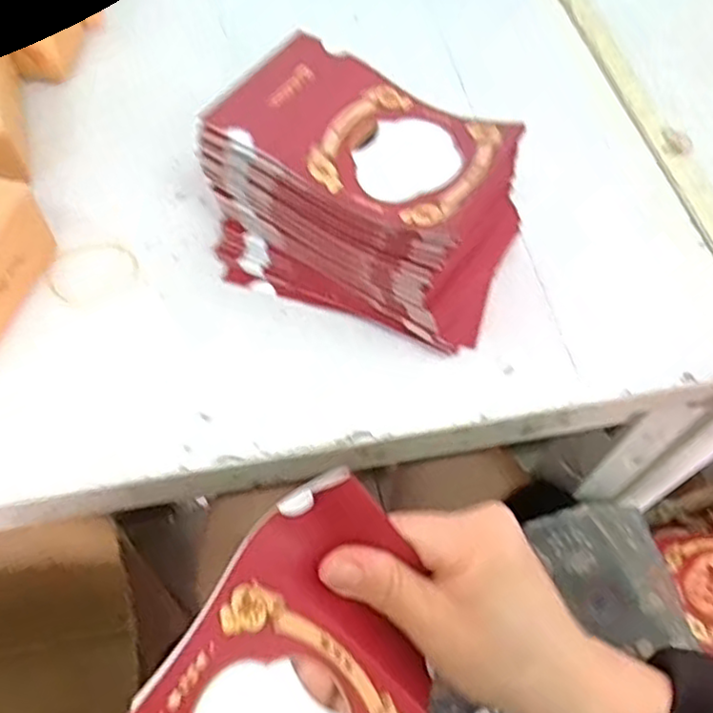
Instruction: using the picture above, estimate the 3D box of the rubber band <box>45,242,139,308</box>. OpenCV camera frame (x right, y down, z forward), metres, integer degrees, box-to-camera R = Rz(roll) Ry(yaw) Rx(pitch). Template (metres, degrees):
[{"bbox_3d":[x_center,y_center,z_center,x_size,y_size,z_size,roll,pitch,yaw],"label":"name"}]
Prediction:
[{"bbox_3d":[-0.151,-0.049,0.397,0.049,0.004,0.044,-28,65,-19],"label":"rubber band"}]

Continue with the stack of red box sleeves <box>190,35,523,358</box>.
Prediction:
[{"bbox_3d":[0.006,-0.094,0.393,0.165,0.075,0.125,21,60,8],"label":"stack of red box sleeves"}]

